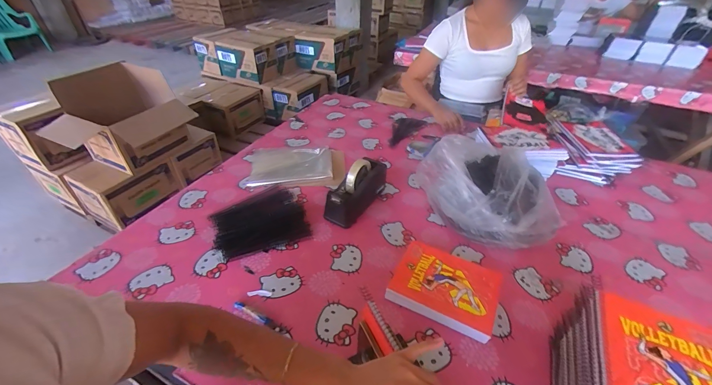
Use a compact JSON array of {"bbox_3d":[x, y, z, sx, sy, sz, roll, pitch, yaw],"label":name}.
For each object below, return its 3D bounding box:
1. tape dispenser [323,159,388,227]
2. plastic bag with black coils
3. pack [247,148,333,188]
[{"bbox_3d":[0.006,-0.008,0.830,0.073,0.122,0.209,25,44,27],"label":"tape dispenser"},{"bbox_3d":[0.320,-0.019,0.753,0.216,0.175,0.294,-11,41,-15],"label":"plastic bag with black coils"},{"bbox_3d":[-0.204,-0.088,0.991,0.254,0.023,0.192,-5,38,-8],"label":"pack"}]

